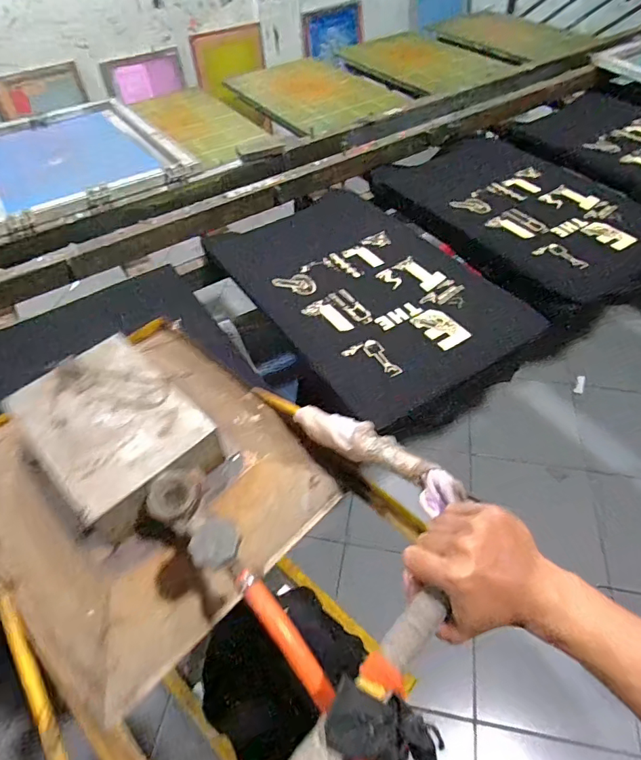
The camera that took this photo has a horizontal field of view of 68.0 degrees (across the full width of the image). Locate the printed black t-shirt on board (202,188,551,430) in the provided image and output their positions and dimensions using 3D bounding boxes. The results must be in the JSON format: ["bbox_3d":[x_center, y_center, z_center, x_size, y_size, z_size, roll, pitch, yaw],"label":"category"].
[{"bbox_3d":[0.078,-0.214,0.981,0.402,0.059,0.638,-30,57,-21],"label":"printed black t-shirt on board"}]

